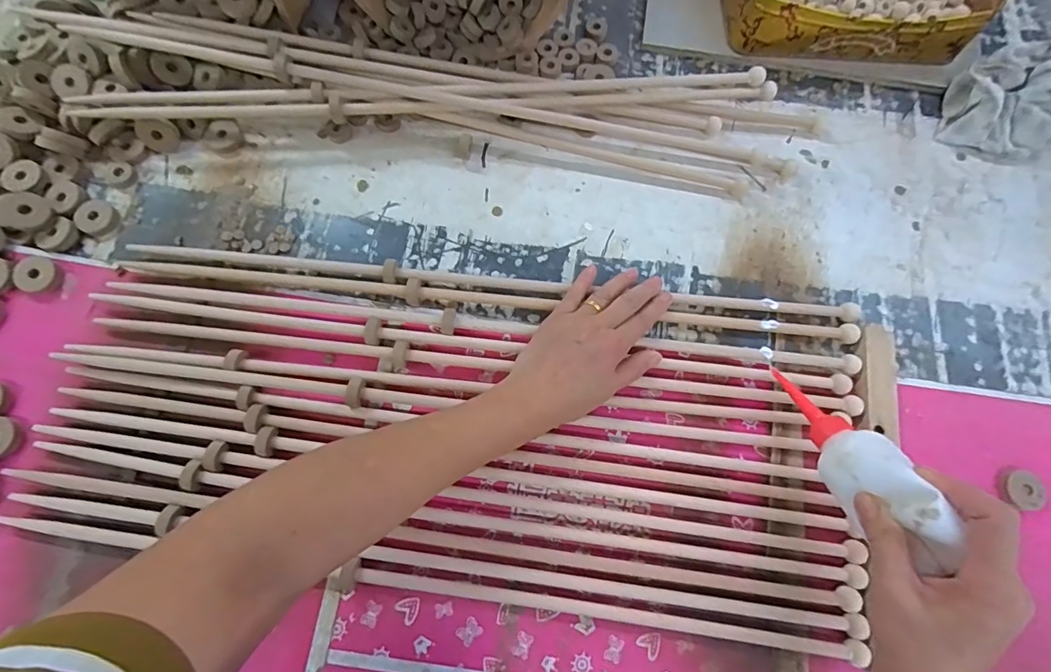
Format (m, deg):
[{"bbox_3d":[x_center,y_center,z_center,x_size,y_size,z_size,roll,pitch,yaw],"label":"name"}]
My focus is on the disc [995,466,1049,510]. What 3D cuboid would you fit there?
[{"bbox_3d":[0.448,0.137,0.427,0.035,0.009,0.035,0,75,-2],"label":"disc"}]

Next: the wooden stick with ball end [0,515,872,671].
[{"bbox_3d":[-0.075,0.208,0.392,0.706,0.013,0.016,8,75,1],"label":"wooden stick with ball end"}]

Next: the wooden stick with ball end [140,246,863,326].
[{"bbox_3d":[-0.024,-0.051,0.464,0.695,0.017,0.017,5,75,-1],"label":"wooden stick with ball end"}]

